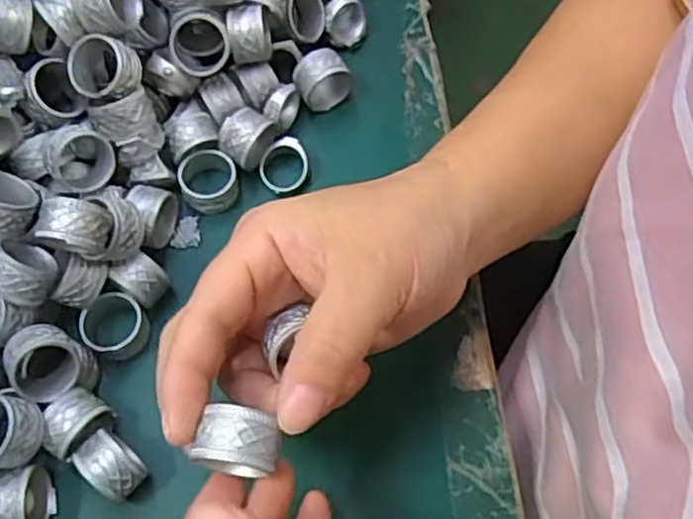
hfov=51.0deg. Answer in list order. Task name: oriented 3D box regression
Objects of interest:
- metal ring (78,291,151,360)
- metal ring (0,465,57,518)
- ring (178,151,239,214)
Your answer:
[{"bbox_3d":[-0.103,0.030,0.323,0.027,0.014,0.027,0,66,0],"label":"metal ring"},{"bbox_3d":[-0.131,0.097,0.290,0.021,0.023,0.026,-9,67,-4],"label":"metal ring"},{"bbox_3d":[-0.067,-0.039,0.353,0.027,0.016,0.026,0,66,0],"label":"ring"}]

